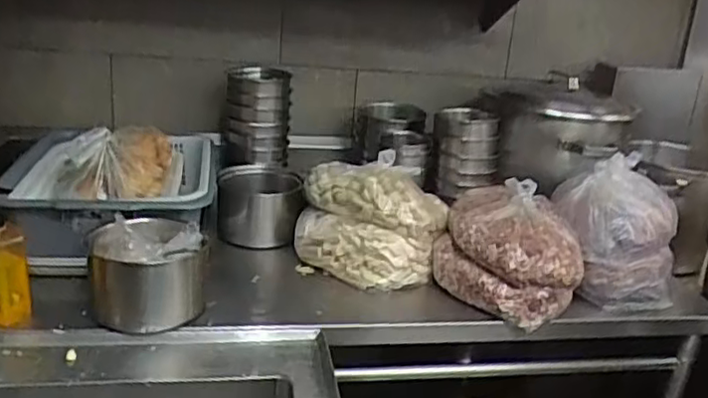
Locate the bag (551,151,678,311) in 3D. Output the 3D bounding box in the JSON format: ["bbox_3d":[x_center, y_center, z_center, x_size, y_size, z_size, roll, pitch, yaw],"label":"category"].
[{"bbox_3d":[0.509,0.055,1.251,0.198,0.249,0.200,3,19,-8],"label":"bag"}]

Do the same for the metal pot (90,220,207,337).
[{"bbox_3d":[-0.344,0.122,1.078,0.167,0.157,0.186,-1,20,-19],"label":"metal pot"}]

